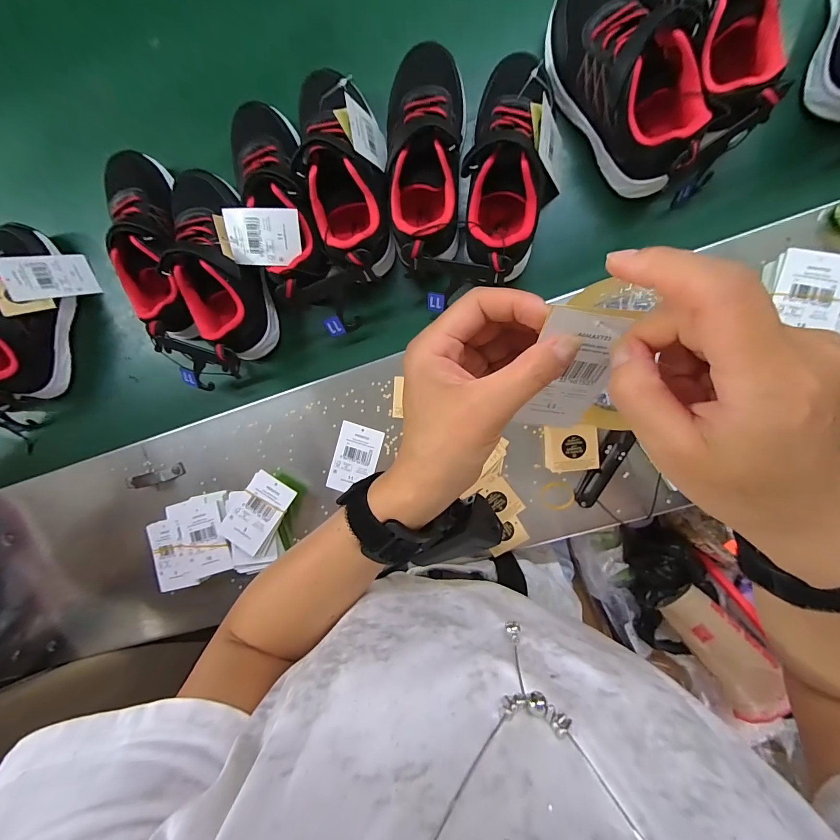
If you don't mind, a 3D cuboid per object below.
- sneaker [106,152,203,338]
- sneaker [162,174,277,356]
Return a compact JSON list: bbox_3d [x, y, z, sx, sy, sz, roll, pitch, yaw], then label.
[{"bbox_3d":[-0.287,-0.187,0.395,0.062,0.085,0.188,-14,97,5],"label":"sneaker"},{"bbox_3d":[-0.212,-0.160,0.381,0.073,0.068,0.206,-13,97,5],"label":"sneaker"}]

